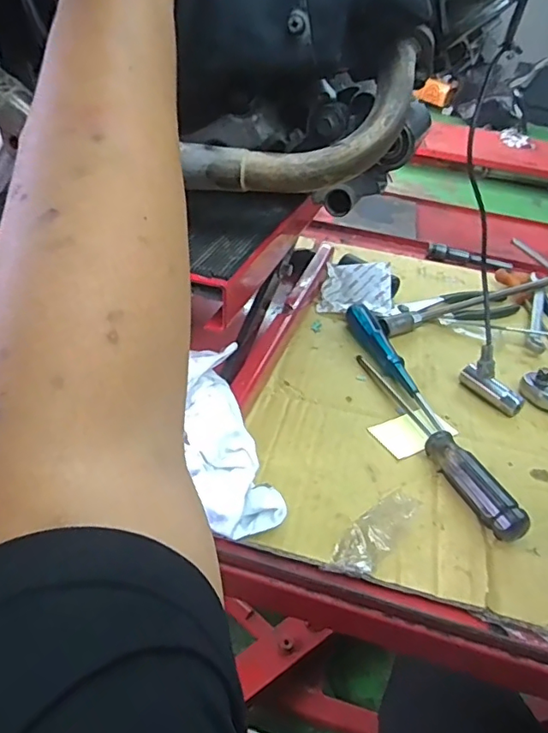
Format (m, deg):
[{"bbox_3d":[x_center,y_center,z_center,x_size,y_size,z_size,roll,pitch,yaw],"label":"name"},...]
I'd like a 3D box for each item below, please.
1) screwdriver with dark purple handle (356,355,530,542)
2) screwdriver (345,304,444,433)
[{"bbox_3d":[0.132,0.052,0.470,0.024,0.034,0.236,-8,41,-19],"label":"screwdriver with dark purple handle"},{"bbox_3d":[0.123,-0.009,0.551,0.029,0.023,0.188,-7,40,-18],"label":"screwdriver"}]

